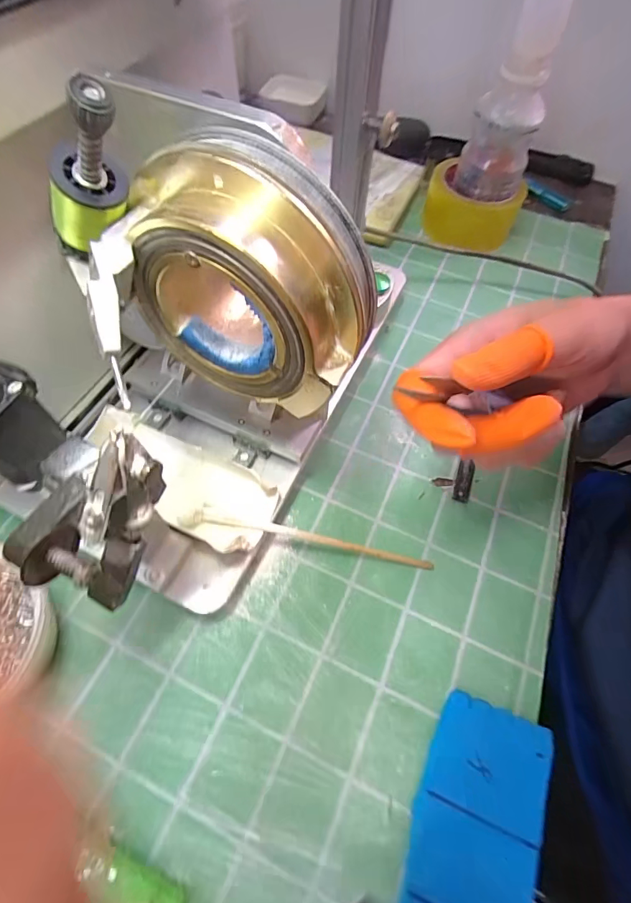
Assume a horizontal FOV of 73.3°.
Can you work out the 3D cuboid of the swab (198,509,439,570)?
[{"bbox_3d":[0.002,0.058,0.275,0.155,0.006,0.007,14,59,-8],"label":"swab"}]

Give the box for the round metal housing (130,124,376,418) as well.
[{"bbox_3d":[-0.028,-0.073,0.187,0.106,0.092,0.047,23,61,11],"label":"round metal housing"}]

